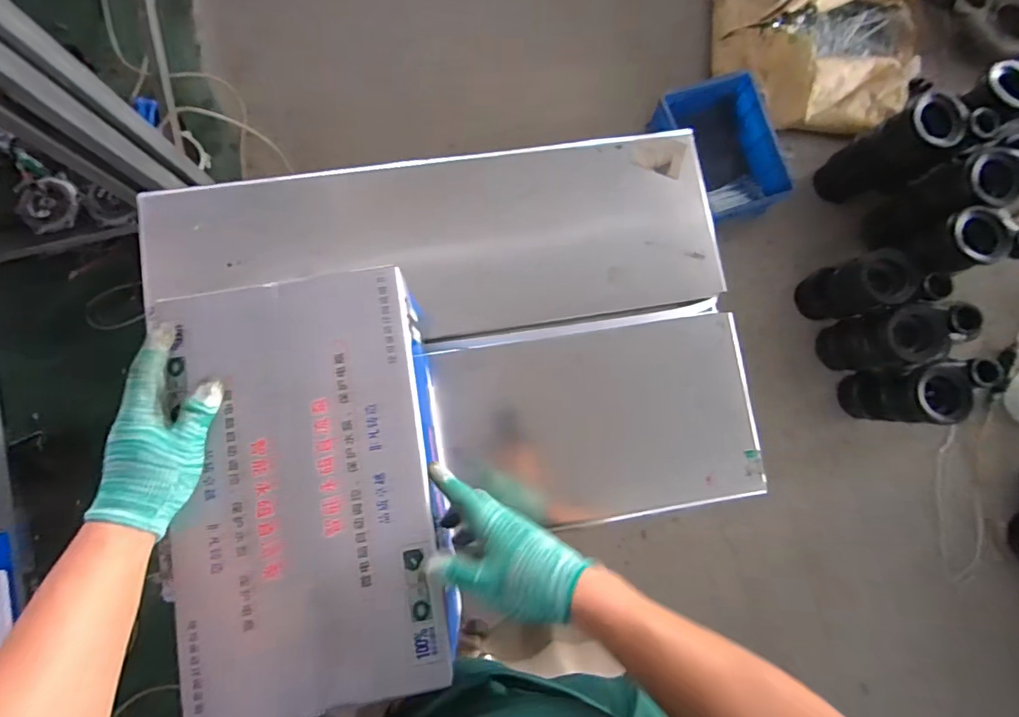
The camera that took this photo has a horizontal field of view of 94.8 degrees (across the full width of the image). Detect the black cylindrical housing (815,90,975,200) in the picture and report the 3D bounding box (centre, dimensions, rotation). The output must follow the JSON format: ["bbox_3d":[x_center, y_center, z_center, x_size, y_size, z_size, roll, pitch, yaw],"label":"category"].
[{"bbox_3d":[1.058,-0.571,1.291,0.141,0.317,0.179,-27,88,-5],"label":"black cylindrical housing"}]

